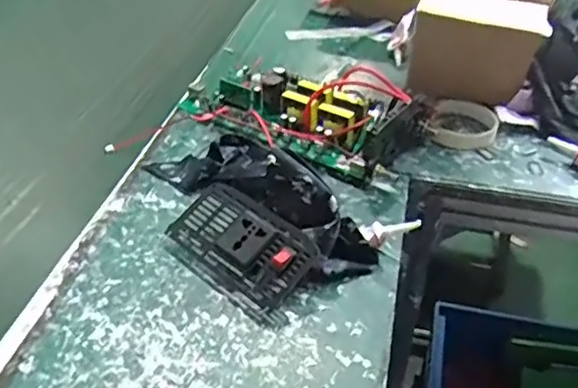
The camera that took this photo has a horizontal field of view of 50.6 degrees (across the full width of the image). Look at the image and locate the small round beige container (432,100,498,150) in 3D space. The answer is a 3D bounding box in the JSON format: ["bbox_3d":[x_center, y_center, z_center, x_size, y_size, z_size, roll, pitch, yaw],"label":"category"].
[{"bbox_3d":[0.206,-0.084,0.716,0.072,0.026,0.088,15,40,15],"label":"small round beige container"}]

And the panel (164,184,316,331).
[{"bbox_3d":[-0.043,0.045,0.529,0.136,0.018,0.080,32,77,29],"label":"panel"}]

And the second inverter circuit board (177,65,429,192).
[{"bbox_3d":[0.016,-0.107,0.707,0.269,0.060,0.151,26,44,26],"label":"second inverter circuit board"}]

